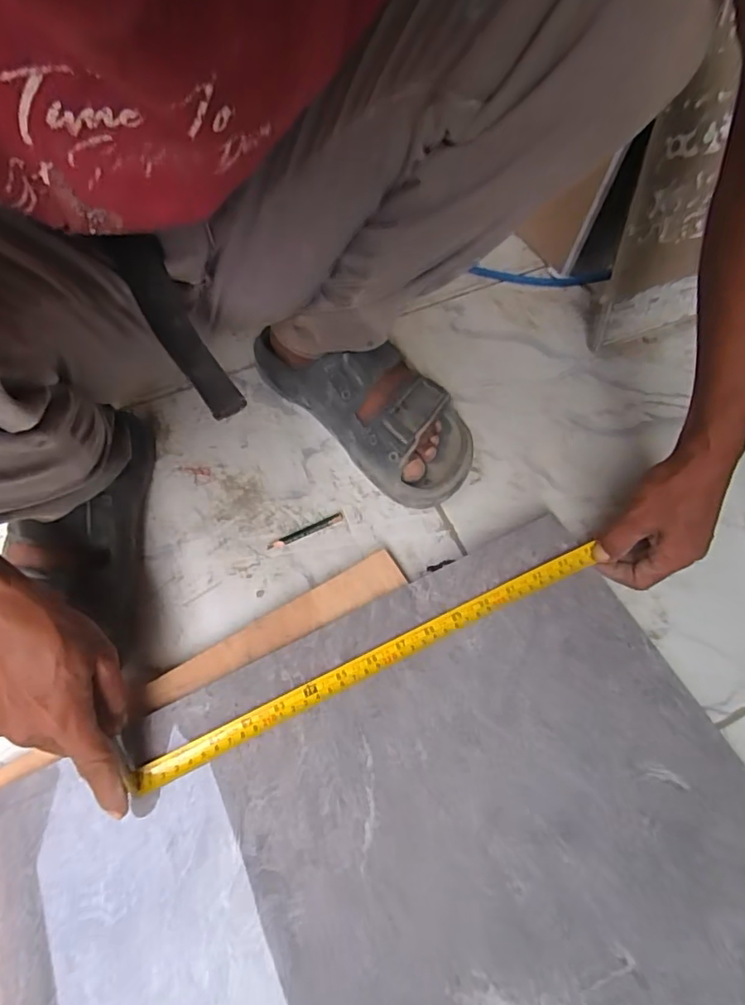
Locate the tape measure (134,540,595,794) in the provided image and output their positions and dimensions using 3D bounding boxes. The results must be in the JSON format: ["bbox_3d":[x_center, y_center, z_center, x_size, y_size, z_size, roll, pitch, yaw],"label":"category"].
[{"bbox_3d":[0.008,0.119,0.427,0.382,0.004,0.020,-24,62,-11],"label":"tape measure"}]

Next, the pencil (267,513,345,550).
[{"bbox_3d":[-0.061,0.026,0.502,0.072,0.004,0.010,-24,64,-12],"label":"pencil"}]

